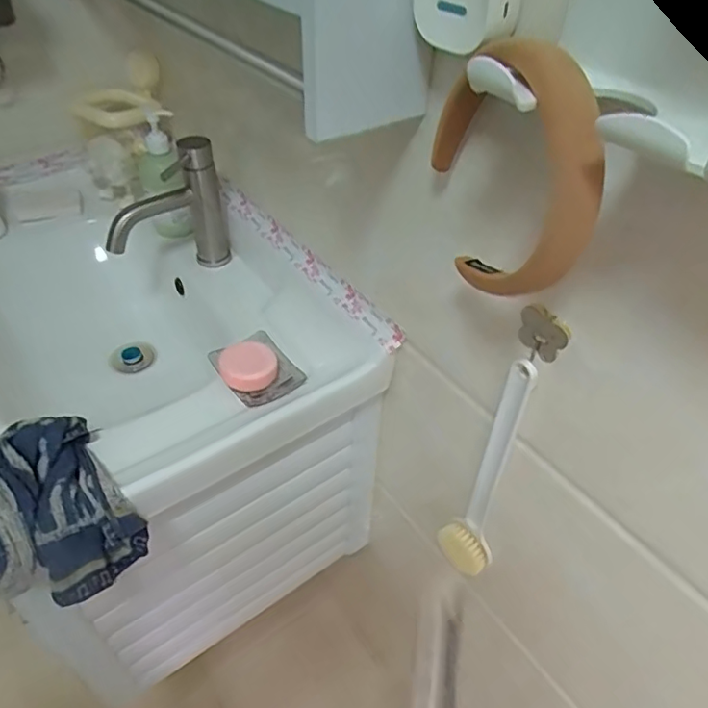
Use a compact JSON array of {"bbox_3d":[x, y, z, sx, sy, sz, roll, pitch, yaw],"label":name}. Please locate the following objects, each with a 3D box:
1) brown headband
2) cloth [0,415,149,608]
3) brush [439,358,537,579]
[{"bbox_3d":[0.098,-0.122,0.373,0.033,0.159,0.161,-9,45,-12],"label":"brown headband"},{"bbox_3d":[-0.286,0.135,0.518,0.124,0.073,0.180,-29,53,-29],"label":"cloth"},{"bbox_3d":[0.137,0.134,0.577,0.034,0.321,0.054,-20,49,-22],"label":"brush"}]

